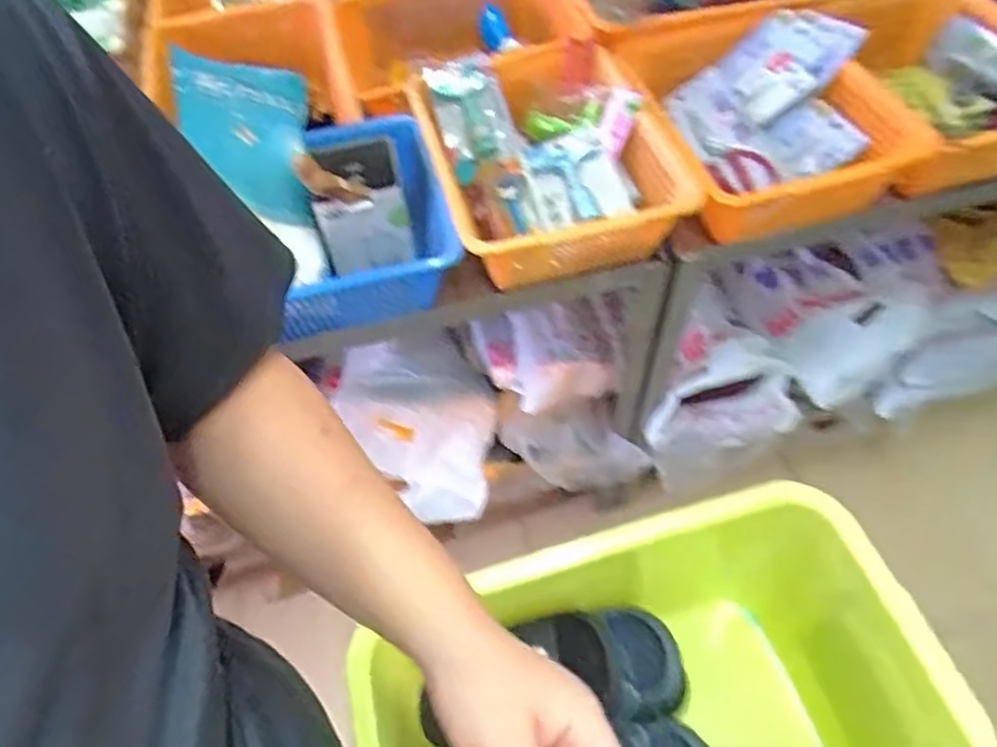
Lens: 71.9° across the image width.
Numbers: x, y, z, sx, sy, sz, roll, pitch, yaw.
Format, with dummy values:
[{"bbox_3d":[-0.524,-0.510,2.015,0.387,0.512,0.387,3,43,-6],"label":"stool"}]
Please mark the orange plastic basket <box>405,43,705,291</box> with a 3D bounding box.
[{"bbox_3d":[0.048,-0.300,0.926,0.292,0.126,0.446,-16,55,-8],"label":"orange plastic basket"}]

